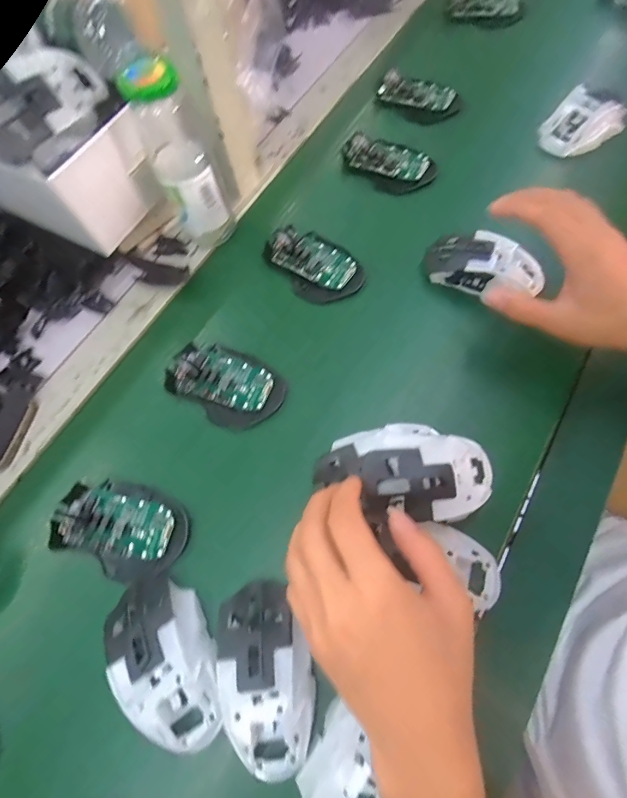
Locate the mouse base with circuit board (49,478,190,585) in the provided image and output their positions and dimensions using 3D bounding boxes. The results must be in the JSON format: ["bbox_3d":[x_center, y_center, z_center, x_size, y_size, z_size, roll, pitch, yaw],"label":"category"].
[{"bbox_3d":[-0.163,0.107,0.332,0.111,0.024,0.073,24,72,11],"label":"mouse base with circuit board"}]

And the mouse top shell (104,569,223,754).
[{"bbox_3d":[-0.105,0.187,0.281,0.063,0.033,0.114,-37,72,-11],"label":"mouse top shell"}]

